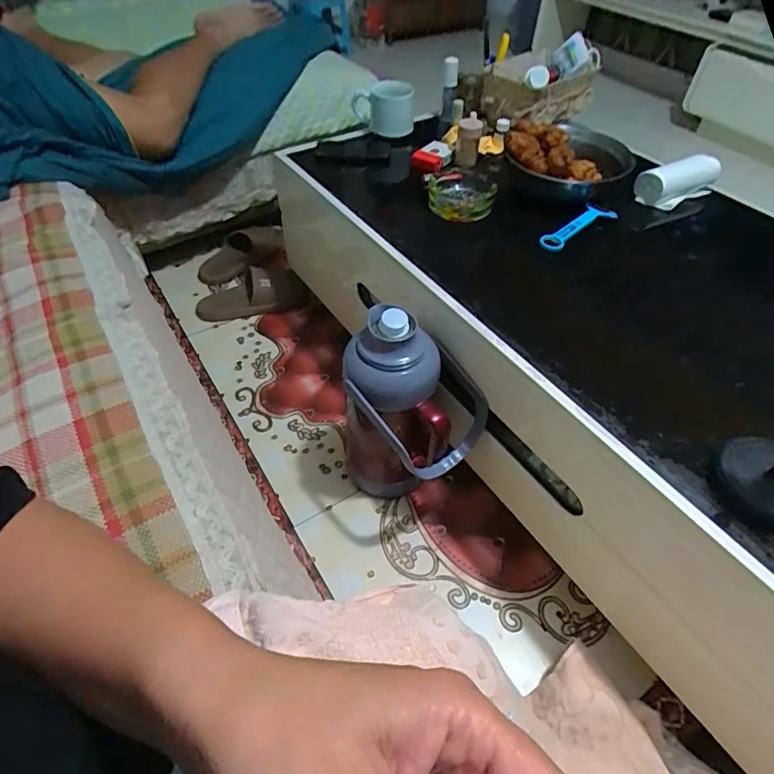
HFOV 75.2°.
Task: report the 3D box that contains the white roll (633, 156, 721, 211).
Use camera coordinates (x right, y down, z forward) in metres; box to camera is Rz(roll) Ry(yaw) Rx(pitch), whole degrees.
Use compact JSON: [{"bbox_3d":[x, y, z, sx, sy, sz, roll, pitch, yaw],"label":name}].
[{"bbox_3d":[0.557,-0.394,0.971,0.173,0.078,0.056,-19,52,-17],"label":"white roll"}]

